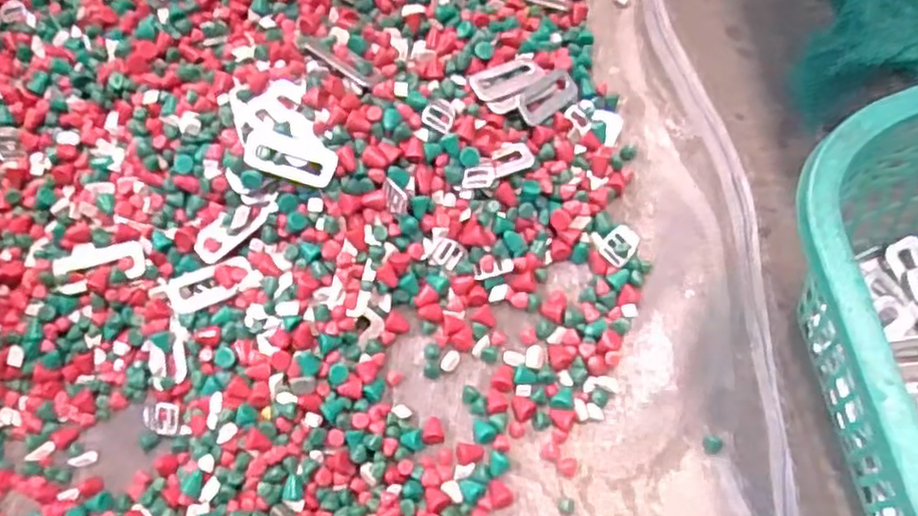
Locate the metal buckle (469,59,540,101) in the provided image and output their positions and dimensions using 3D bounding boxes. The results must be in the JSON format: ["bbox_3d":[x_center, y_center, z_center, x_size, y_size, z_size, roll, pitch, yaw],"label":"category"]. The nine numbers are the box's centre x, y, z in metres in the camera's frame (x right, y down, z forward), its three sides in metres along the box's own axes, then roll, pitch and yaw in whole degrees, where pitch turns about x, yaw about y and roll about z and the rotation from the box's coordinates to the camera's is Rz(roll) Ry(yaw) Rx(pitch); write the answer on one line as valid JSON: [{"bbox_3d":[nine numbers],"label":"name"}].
[{"bbox_3d":[0.035,-0.131,0.525,0.052,0.007,0.028,-24,69,-5],"label":"metal buckle"}]

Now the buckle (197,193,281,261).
[{"bbox_3d":[-0.155,-0.022,0.494,0.065,0.006,0.020,-41,96,2],"label":"buckle"}]

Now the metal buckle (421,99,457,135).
[{"bbox_3d":[-0.014,-0.102,0.505,0.022,0.004,0.026,28,61,3],"label":"metal buckle"}]

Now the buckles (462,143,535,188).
[{"bbox_3d":[0.029,-0.065,0.496,0.058,0.011,0.024,-29,71,-11],"label":"buckles"}]

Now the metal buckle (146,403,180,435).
[{"bbox_3d":[-0.203,0.110,0.487,0.023,0.005,0.020,3,69,6],"label":"metal buckle"}]

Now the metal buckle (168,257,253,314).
[{"bbox_3d":[-0.172,0.019,0.496,0.059,0.009,0.025,-23,101,-5],"label":"metal buckle"}]

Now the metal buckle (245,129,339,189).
[{"bbox_3d":[-0.113,-0.067,0.481,0.059,0.009,0.029,16,84,-8],"label":"metal buckle"}]

